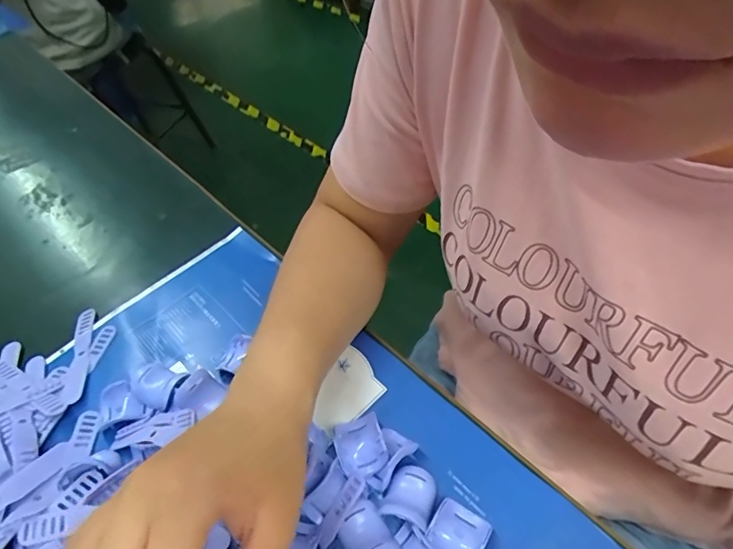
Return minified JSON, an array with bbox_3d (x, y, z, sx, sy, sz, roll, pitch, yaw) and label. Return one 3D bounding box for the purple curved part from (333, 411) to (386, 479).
[{"bbox_3d":[-0.004,0.110,0.312,0.029,0.014,0.039,-19,52,-7],"label":"purple curved part"}]

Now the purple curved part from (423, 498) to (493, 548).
[{"bbox_3d":[0.051,0.150,0.276,0.031,0.012,0.035,27,60,25],"label":"purple curved part"}]

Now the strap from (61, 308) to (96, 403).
[{"bbox_3d":[-0.228,0.064,0.382,0.017,0.008,0.088,-15,51,-4],"label":"strap"}]

